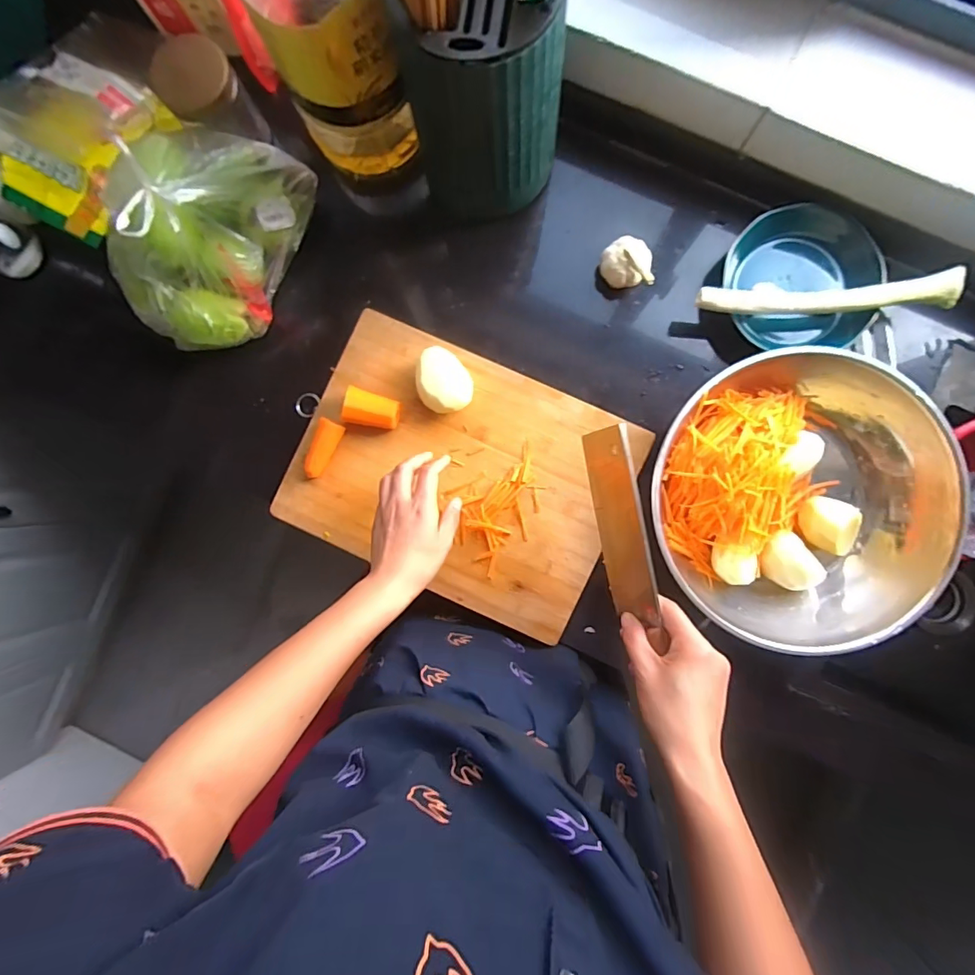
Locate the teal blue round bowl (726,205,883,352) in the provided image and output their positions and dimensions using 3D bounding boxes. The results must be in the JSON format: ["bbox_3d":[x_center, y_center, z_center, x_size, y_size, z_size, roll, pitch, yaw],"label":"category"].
[{"bbox_3d":[0.350,-0.236,0.542,0.160,0.039,0.150,0,89,3],"label":"teal blue round bowl"}]

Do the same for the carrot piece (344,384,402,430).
[{"bbox_3d":[-0.132,-0.088,0.541,0.062,0.042,0.039,14,90,3],"label":"carrot piece"}]

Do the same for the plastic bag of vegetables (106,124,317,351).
[{"bbox_3d":[-0.321,-0.285,0.495,0.177,0.120,0.246,20,91,3],"label":"plastic bag of vegetables"}]

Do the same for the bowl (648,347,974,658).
[{"bbox_3d":[0.331,0.016,0.521,0.295,0.088,0.303,0,89,3],"label":"bowl"}]

